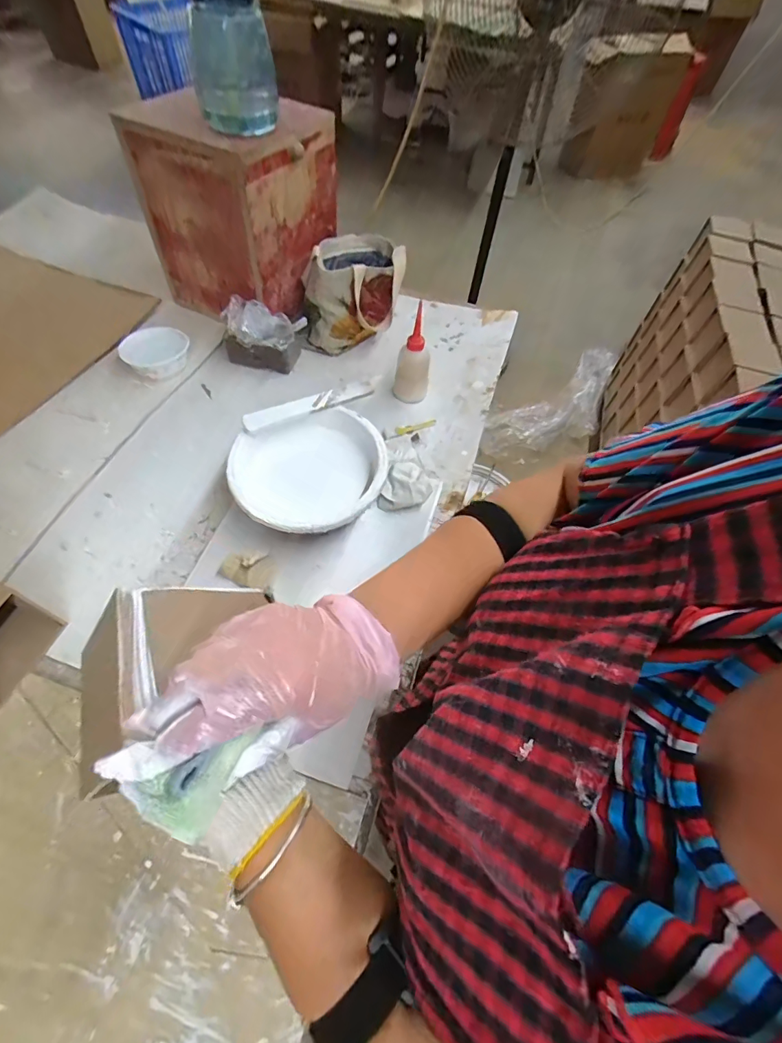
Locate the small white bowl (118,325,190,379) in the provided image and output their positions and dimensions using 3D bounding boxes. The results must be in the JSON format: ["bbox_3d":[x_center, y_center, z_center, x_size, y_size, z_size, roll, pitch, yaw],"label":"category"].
[{"bbox_3d":[-0.423,-0.302,0.797,0.096,0.053,0.099,1,60,-2],"label":"small white bowl"}]

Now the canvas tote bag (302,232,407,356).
[{"bbox_3d":[-0.074,-0.454,0.864,0.188,0.144,0.181,-3,60,-5],"label":"canvas tote bag"}]

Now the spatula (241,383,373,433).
[{"bbox_3d":[-0.124,-0.178,0.675,0.200,0.010,0.033,-20,63,-14],"label":"spatula"}]

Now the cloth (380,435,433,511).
[{"bbox_3d":[0.026,-0.050,0.692,0.070,0.041,0.082,19,61,8],"label":"cloth"}]

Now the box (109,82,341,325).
[{"bbox_3d":[-0.278,-0.573,0.831,0.268,0.302,0.244,24,62,10],"label":"box"}]

